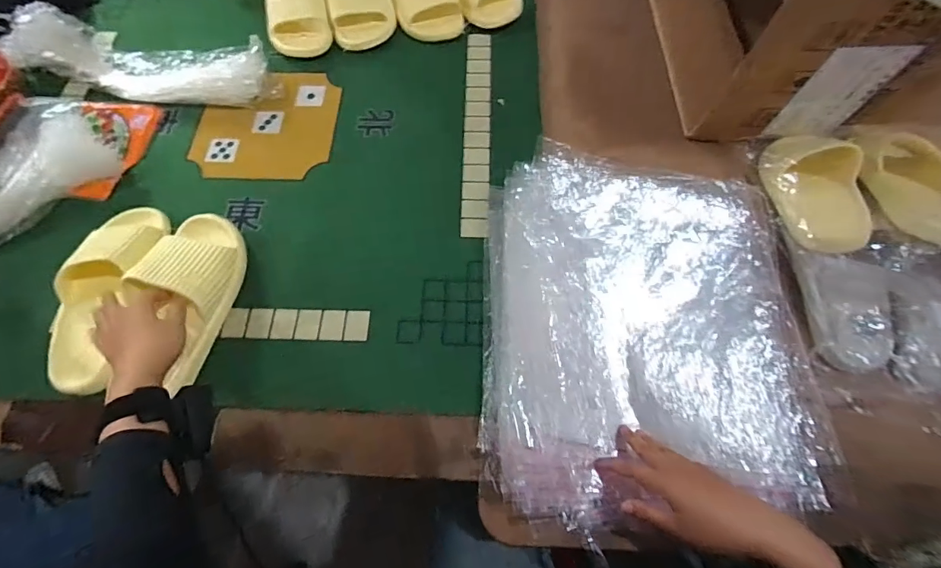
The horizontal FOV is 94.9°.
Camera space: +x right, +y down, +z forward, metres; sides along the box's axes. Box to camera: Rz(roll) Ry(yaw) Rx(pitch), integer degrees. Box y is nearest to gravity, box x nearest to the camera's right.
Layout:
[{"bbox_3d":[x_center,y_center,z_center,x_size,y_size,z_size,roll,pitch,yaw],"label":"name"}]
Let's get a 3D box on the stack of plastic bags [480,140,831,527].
[{"bbox_3d":[0.198,0.051,0.515,0.342,0.074,0.416,3,67,-1],"label":"stack of plastic bags"}]

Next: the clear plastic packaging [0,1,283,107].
[{"bbox_3d":[-0.520,-0.355,0.683,0.416,0.055,0.110,10,67,1],"label":"clear plastic packaging"}]

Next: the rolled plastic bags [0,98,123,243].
[{"bbox_3d":[-0.681,-0.177,0.599,0.236,0.066,0.318,40,71,14],"label":"rolled plastic bags"}]

